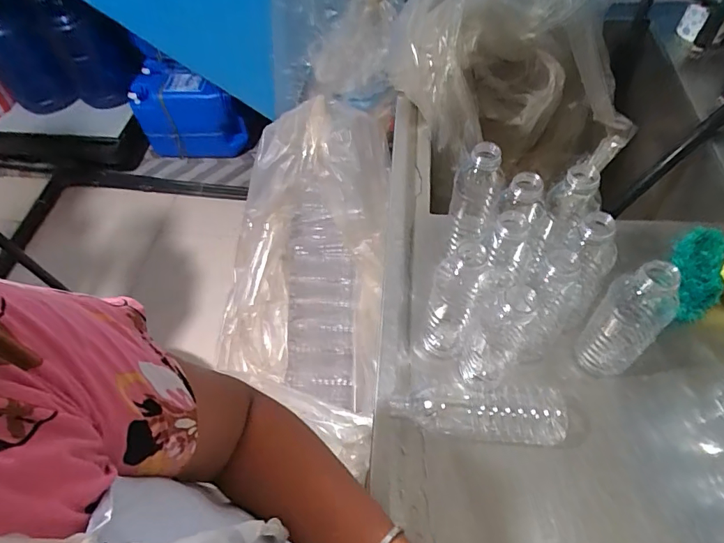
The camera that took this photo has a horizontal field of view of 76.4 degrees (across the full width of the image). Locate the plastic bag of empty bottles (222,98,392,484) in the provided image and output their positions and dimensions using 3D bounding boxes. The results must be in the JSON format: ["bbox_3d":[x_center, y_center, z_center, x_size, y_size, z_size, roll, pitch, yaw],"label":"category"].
[{"bbox_3d":[-0.093,-0.045,0.905,0.283,0.537,0.215,6,14,8],"label":"plastic bag of empty bottles"}]

